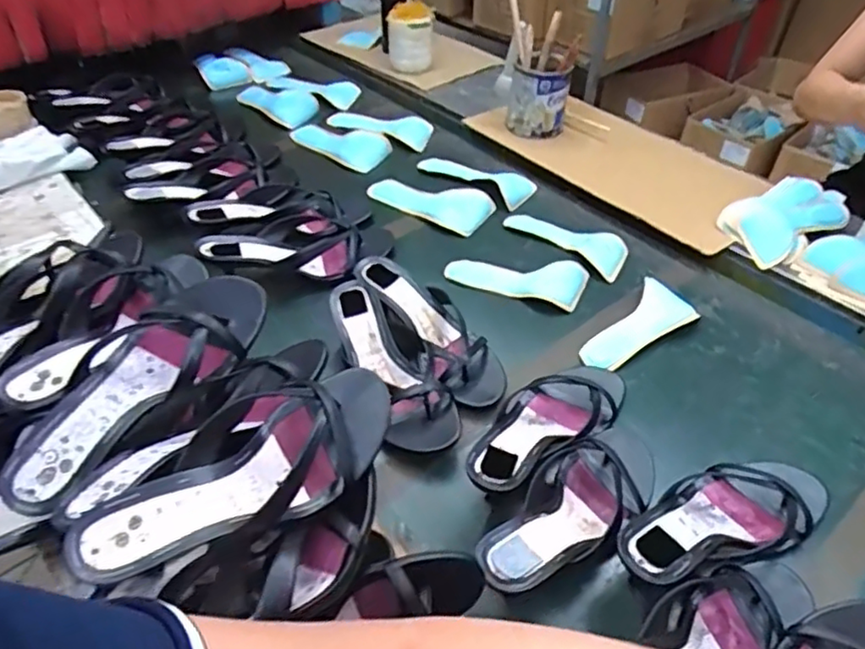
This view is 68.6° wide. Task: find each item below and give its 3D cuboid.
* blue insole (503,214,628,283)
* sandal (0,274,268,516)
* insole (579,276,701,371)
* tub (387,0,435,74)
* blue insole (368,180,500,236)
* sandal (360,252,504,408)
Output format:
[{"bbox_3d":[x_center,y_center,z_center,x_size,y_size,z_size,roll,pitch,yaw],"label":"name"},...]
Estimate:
[{"bbox_3d":[0.202,-0.127,0.929,0.088,0.013,0.191,-34,53,-31],"label":"blue insole"},{"bbox_3d":[-0.236,0.041,0.509,0.089,0.049,0.237,23,48,22],"label":"sandal"},{"bbox_3d":[0.254,0.006,0.772,0.078,0.023,0.168,33,52,30],"label":"insole"},{"bbox_3d":[-0.046,-0.584,1.320,0.090,0.140,0.090,0,43,0],"label":"tub"},{"bbox_3d":[-0.004,-0.195,0.994,0.196,0.020,0.088,19,46,19],"label":"blue insole"},{"bbox_3d":[0.001,-0.001,0.744,0.086,0.049,0.238,-24,57,-27],"label":"sandal"}]

